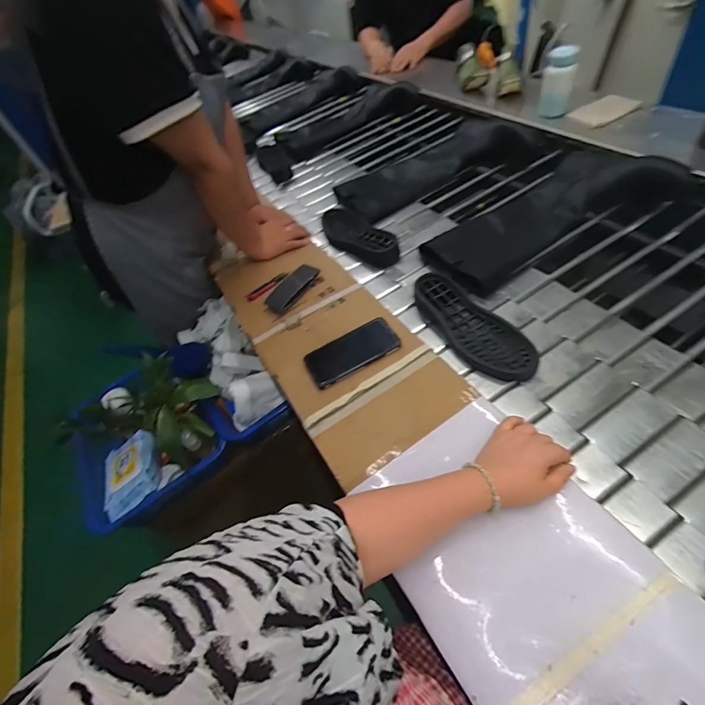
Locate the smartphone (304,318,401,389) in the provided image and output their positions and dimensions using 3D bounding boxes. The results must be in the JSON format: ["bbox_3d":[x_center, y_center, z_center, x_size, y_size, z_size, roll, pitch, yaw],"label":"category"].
[{"bbox_3d":[-0.001,-0.001,0.659,0.162,0.009,0.079,-28,62,-7],"label":"smartphone"}]

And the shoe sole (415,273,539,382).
[{"bbox_3d":[0.215,-0.049,0.691,0.105,0.032,0.273,-31,58,-16],"label":"shoe sole"}]

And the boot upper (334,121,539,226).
[{"bbox_3d":[0.210,-0.512,1.002,0.512,0.110,0.228,-20,56,-9],"label":"boot upper"}]

